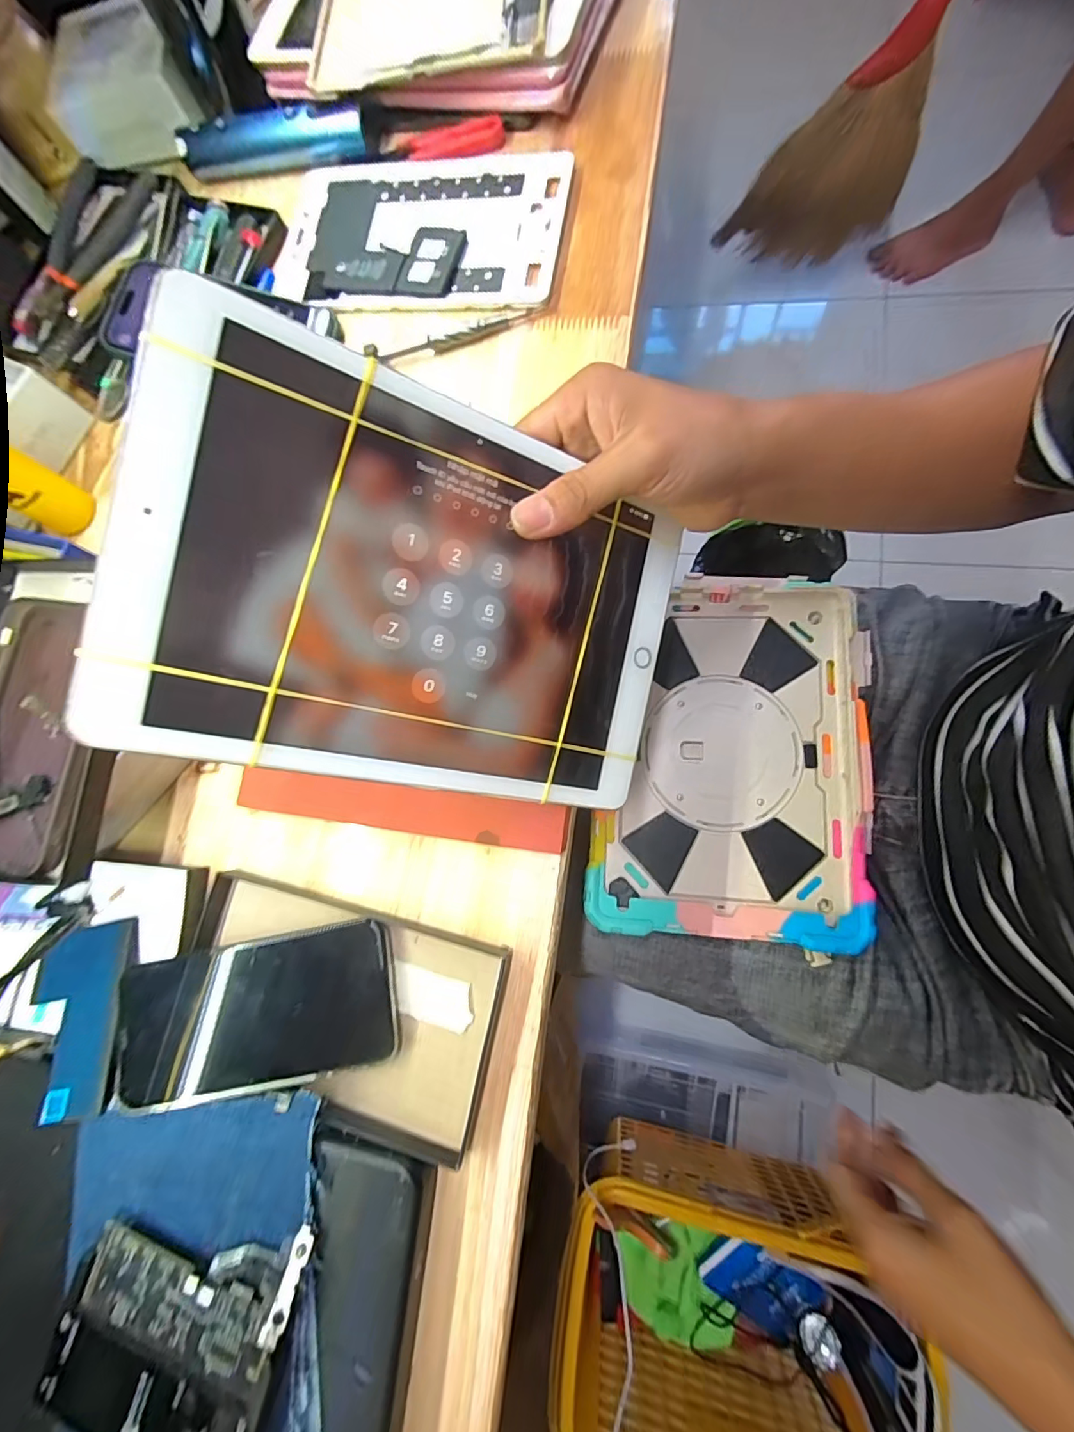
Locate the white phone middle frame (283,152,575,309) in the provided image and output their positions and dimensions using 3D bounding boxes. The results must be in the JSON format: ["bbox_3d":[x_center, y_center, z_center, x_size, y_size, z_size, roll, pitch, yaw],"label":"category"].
[{"bbox_3d":[-0.084,-0.347,0.368,0.203,0.014,0.124,7,82,10],"label":"white phone middle frame"}]

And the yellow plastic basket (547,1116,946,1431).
[{"bbox_3d":[0.217,0.672,0.595,0.351,0.203,0.249,10,81,10],"label":"yellow plastic basket"}]

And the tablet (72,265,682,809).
[{"bbox_3d":[-0.041,-0.052,0.226,0.234,0.006,0.165,12,90,-26],"label":"tablet"}]

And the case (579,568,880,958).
[{"bbox_3d":[0.145,0.022,0.369,0.177,0.030,0.268,9,79,3],"label":"case"}]

